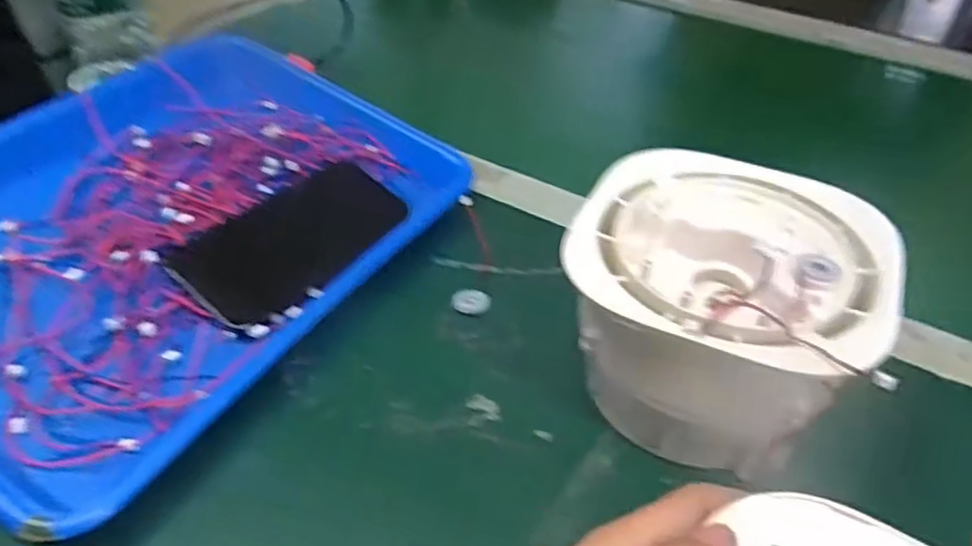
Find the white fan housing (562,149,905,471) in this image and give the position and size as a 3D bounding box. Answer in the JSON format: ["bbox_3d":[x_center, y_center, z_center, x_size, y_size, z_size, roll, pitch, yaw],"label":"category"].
[{"bbox_3d":[0.111,0.018,0.346,0.137,0.092,0.130,15,43,15],"label":"white fan housing"}]

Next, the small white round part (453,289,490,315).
[{"bbox_3d":[-0.009,0.017,0.423,0.022,0.006,0.018,8,42,7],"label":"small white round part"}]

